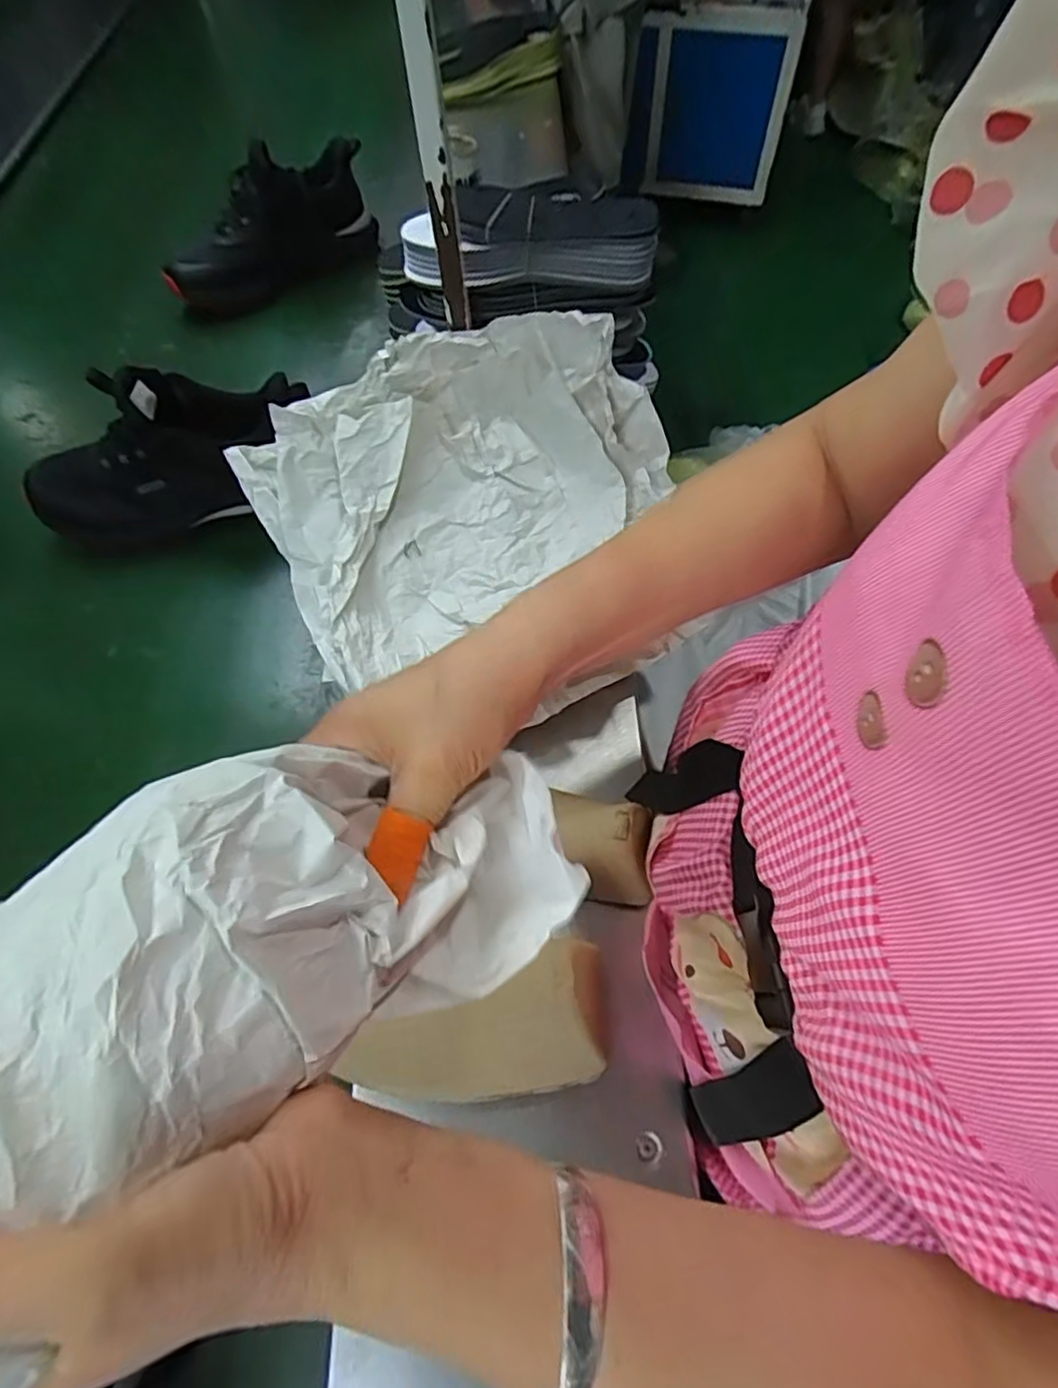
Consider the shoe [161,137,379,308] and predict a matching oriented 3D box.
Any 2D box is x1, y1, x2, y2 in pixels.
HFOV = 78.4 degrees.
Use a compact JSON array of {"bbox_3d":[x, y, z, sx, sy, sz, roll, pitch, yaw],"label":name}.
[{"bbox_3d":[-0.376,-0.666,0.940,0.320,0.142,0.119,-26,62,5],"label":"shoe"}]

